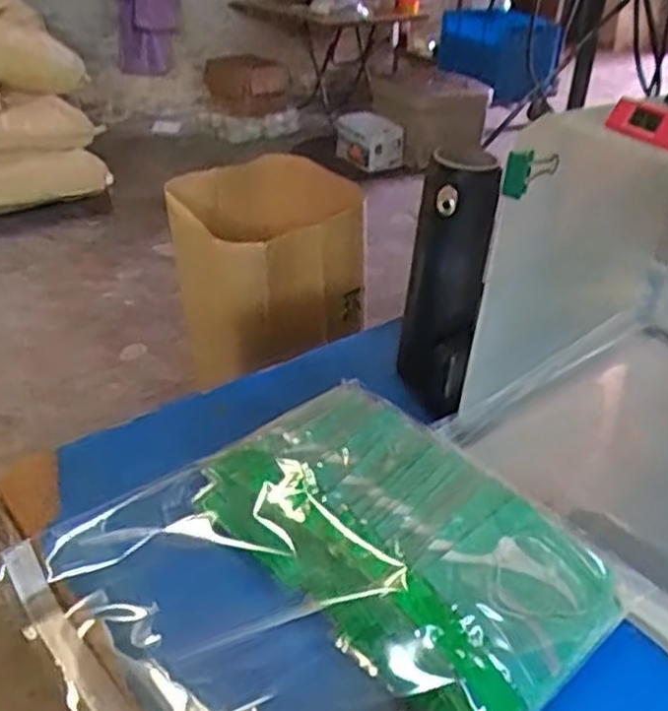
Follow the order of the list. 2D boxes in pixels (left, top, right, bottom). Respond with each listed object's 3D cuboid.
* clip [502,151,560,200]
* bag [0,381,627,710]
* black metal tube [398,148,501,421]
[{"bbox_3d":[0.142,-0.135,0.544,0.064,0.034,0.011,-26,43,-37],"label":"clip"},{"bbox_3d":[-0.014,0.138,0.462,0.278,0.062,0.263,-22,40,-33],"label":"bag"},{"bbox_3d":[0.096,-0.052,0.614,0.052,0.227,0.095,-11,35,-20],"label":"black metal tube"}]

